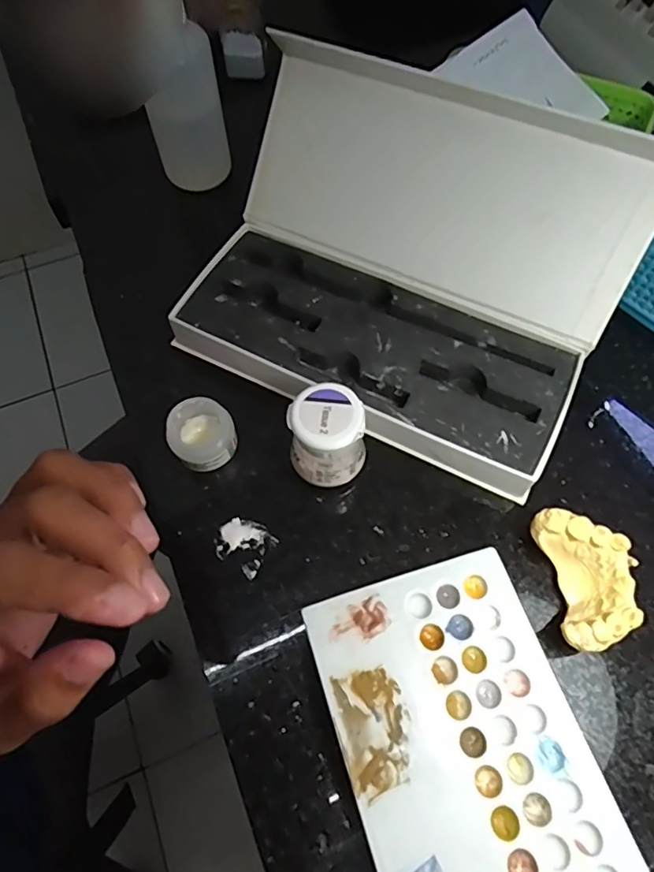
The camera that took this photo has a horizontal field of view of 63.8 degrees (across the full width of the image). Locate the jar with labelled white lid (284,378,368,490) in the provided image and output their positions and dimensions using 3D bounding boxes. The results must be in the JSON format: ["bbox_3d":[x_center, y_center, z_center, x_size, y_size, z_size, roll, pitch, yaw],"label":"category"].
[{"bbox_3d":[0.000,0.003,0.253,0.035,0.051,0.031,-9,64,-3],"label":"jar with labelled white lid"}]

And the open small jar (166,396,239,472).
[{"bbox_3d":[-0.063,0.000,0.268,0.032,0.026,0.029,-19,65,-8],"label":"open small jar"}]

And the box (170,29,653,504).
[{"bbox_3d":[0.037,-0.089,0.273,0.215,0.099,0.156,27,66,14],"label":"box"}]

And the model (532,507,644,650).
[{"bbox_3d":[0.115,0.063,0.233,0.035,0.028,0.058,-5,64,-1],"label":"model"}]

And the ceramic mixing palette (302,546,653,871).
[{"bbox_3d":[0.057,0.130,0.208,0.094,0.012,0.152,-17,64,-7],"label":"ceramic mixing palette"}]

